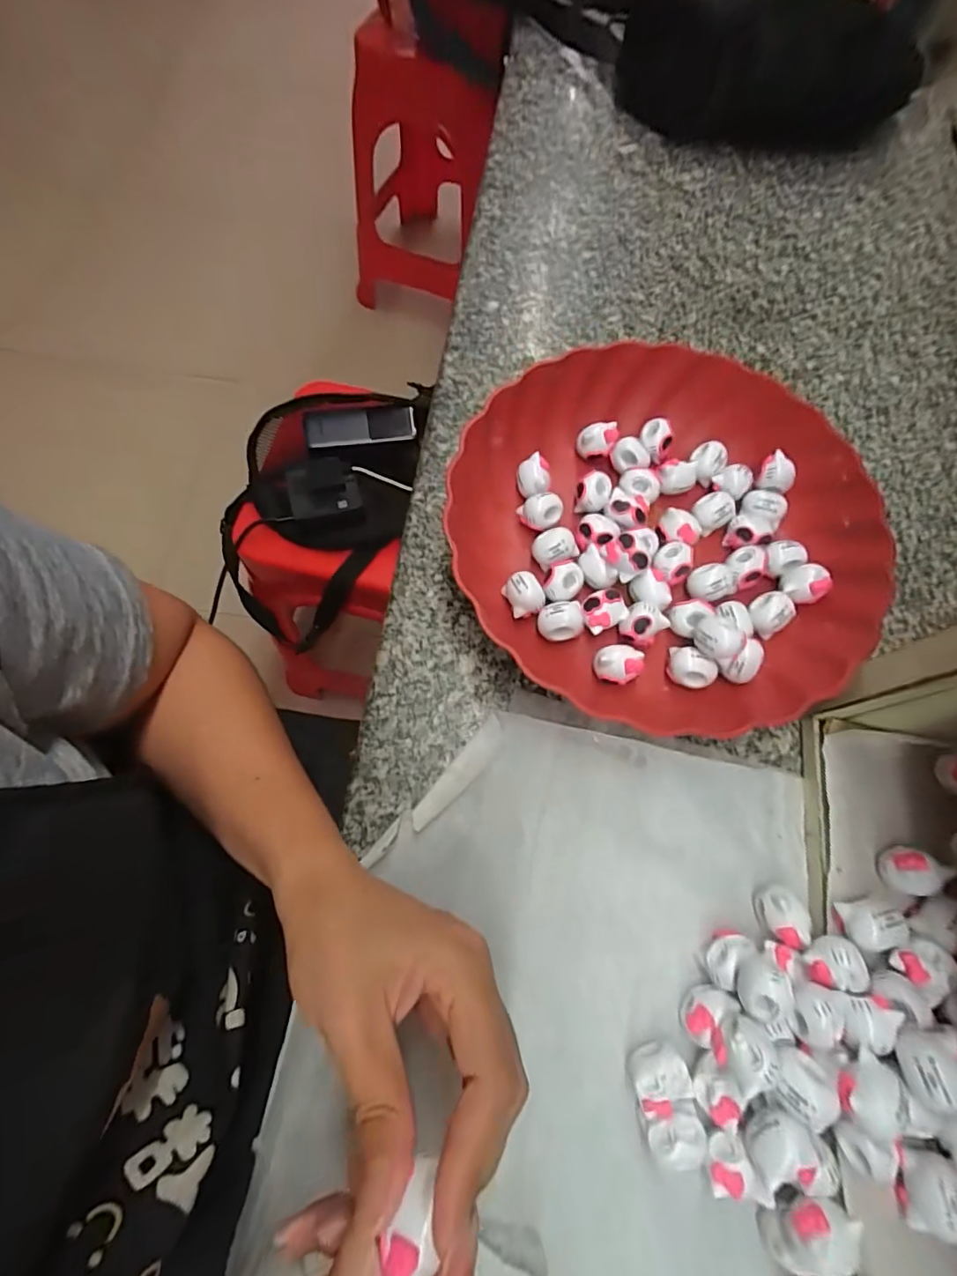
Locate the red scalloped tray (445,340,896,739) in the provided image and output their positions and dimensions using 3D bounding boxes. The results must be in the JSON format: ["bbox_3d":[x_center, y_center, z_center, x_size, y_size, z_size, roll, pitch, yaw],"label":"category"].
[{"bbox_3d":[0.109,-0.067,0.312,0.234,0.048,0.226,33,72,9],"label":"red scalloped tray"}]

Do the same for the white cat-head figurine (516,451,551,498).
[{"bbox_3d":[0.035,-0.101,0.332,0.019,0.018,0.025,-6,70,-5],"label":"white cat-head figurine"}]

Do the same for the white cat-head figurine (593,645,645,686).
[{"bbox_3d":[0.078,0.016,0.292,0.025,0.017,0.021,-6,70,-5],"label":"white cat-head figurine"}]

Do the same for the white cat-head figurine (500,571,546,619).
[{"bbox_3d":[0.027,-0.025,0.303,0.021,0.017,0.025,-16,71,-8],"label":"white cat-head figurine"}]

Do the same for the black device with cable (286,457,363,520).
[{"bbox_3d":[-0.176,-0.169,0.591,0.081,0.020,0.069,-7,71,-5],"label":"black device with cable"}]

